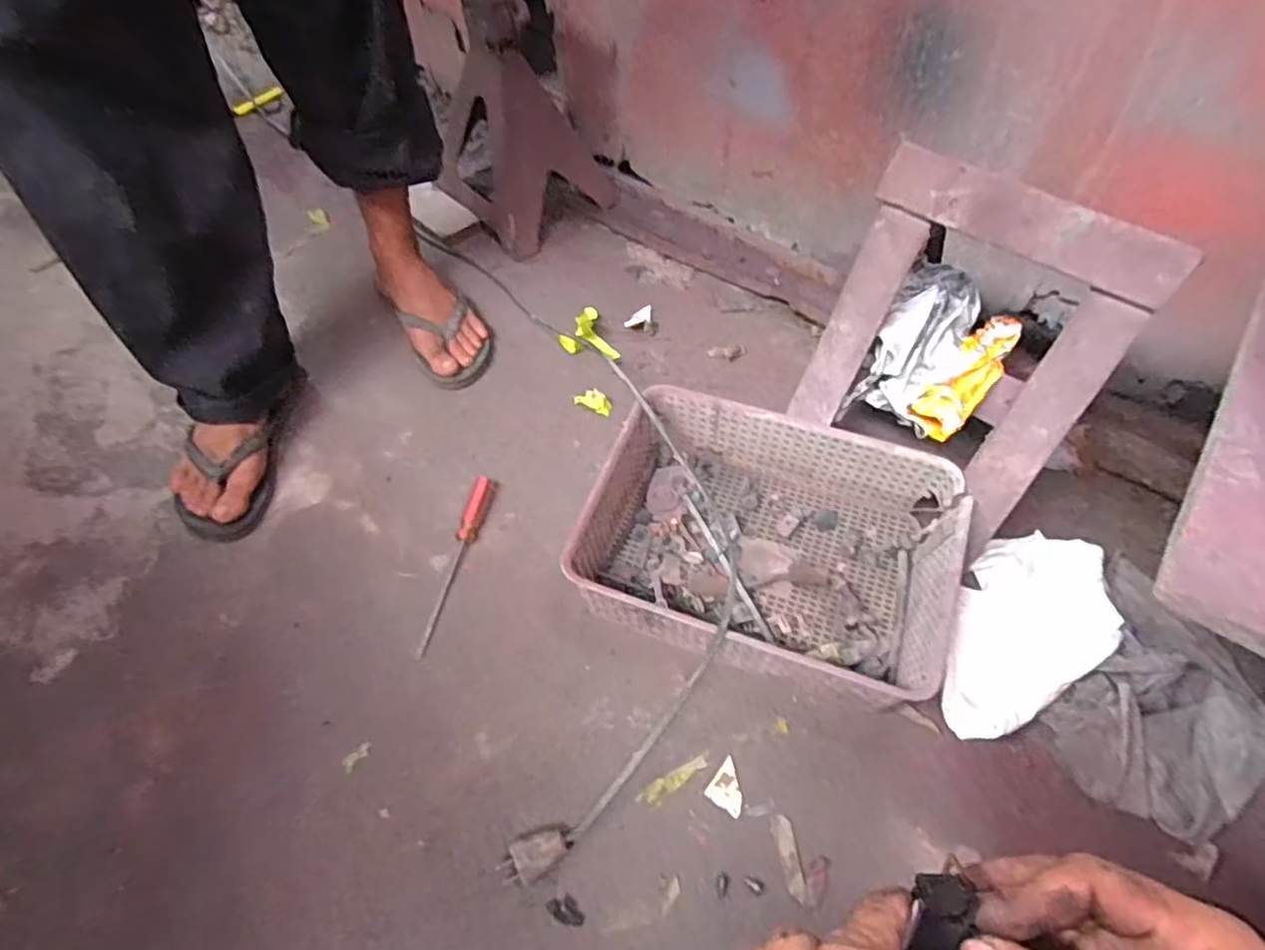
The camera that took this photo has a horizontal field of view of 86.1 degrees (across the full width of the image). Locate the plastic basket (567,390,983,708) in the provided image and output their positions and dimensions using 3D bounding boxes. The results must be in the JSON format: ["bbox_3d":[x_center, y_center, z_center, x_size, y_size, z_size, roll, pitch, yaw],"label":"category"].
[{"bbox_3d":[0.141,0.070,0.713,0.354,0.097,0.260,16,57,12],"label":"plastic basket"}]

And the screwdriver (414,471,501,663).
[{"bbox_3d":[-0.193,0.090,0.743,0.019,0.018,0.224,10,56,8],"label":"screwdriver"}]

